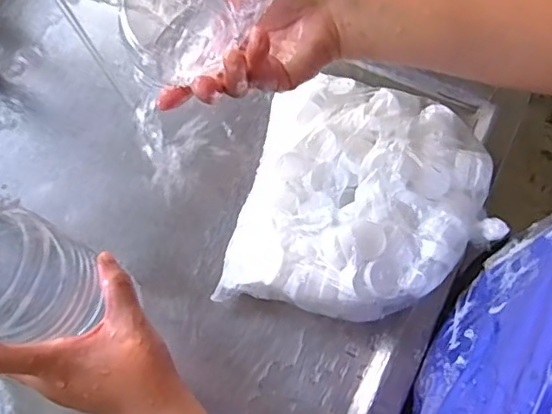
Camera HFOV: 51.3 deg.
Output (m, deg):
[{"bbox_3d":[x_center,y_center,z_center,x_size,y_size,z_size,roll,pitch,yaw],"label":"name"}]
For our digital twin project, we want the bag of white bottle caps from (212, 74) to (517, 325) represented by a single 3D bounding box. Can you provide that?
[{"bbox_3d":[0.076,-0.009,0.488,0.200,0.084,0.211,14,73,9],"label":"bag of white bottle caps"}]

